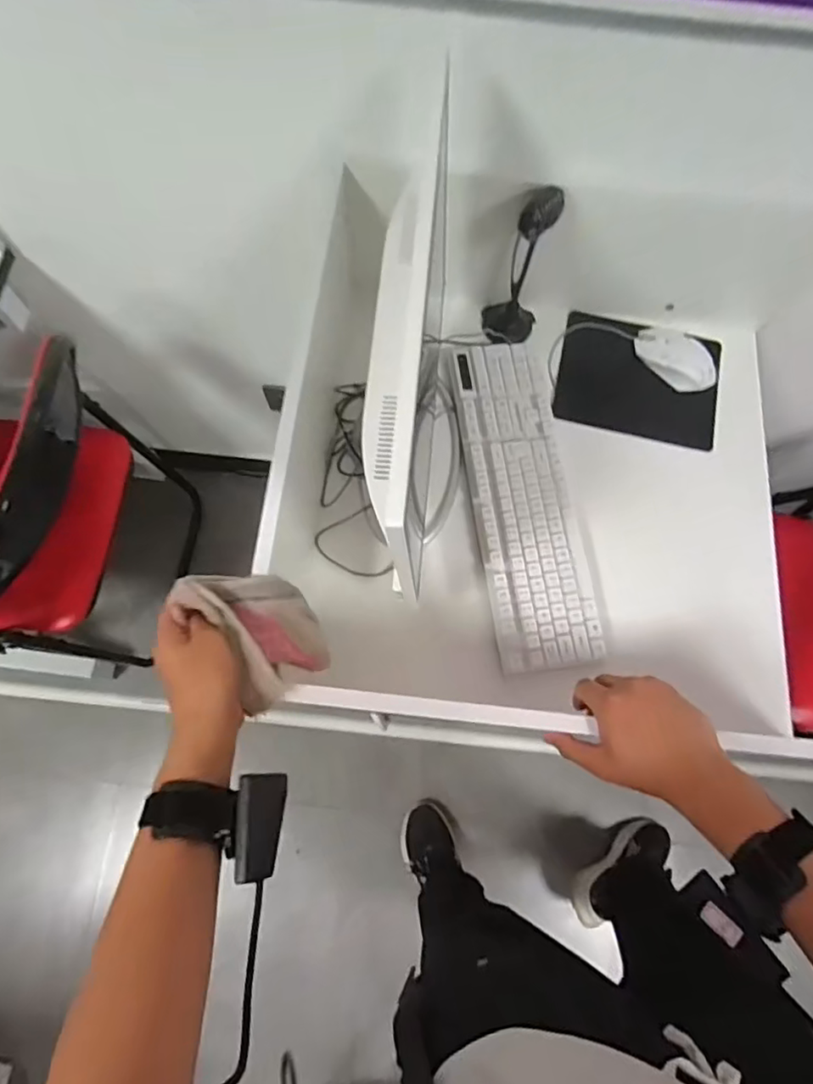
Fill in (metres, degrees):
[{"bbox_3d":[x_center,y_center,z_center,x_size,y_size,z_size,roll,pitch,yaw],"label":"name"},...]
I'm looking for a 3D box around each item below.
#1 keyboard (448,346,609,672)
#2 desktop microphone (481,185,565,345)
[{"bbox_3d":[0.145,-0.056,0.741,0.125,0.035,0.424,-7,73,-4],"label":"keyboard"},{"bbox_3d":[0.143,-0.331,0.710,0.070,0.218,0.056,14,73,2],"label":"desktop microphone"}]

